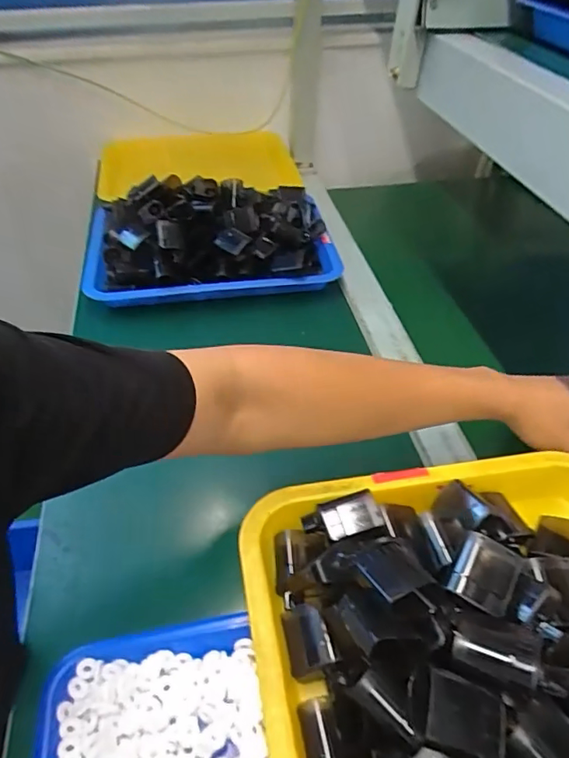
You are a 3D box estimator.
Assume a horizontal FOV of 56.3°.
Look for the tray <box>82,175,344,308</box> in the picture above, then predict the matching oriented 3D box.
[{"bbox_3d":[-0.101,-0.201,0.727,0.331,0.077,0.220,-6,43,-6],"label":"tray"}]

